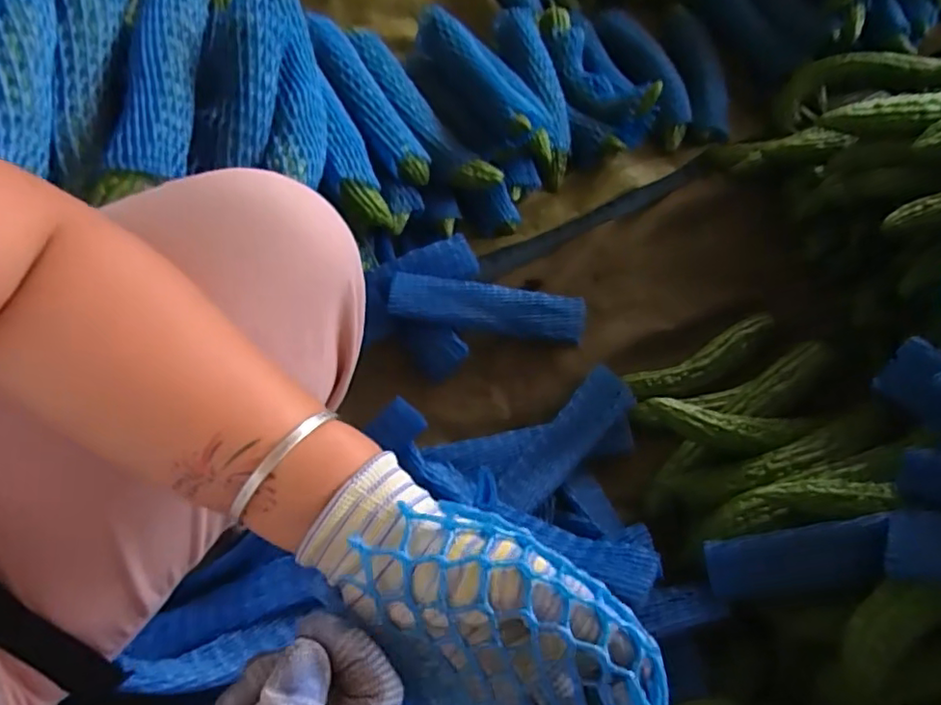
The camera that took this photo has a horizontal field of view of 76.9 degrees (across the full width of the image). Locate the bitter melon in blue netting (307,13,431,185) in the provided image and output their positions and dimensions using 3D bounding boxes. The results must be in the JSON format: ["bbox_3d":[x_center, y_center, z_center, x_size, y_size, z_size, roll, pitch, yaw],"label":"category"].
[{"bbox_3d":[-0.131,-0.309,0.718,0.062,0.048,0.237,-32,85,-16],"label":"bitter melon in blue netting"}]

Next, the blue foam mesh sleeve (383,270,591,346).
[{"bbox_3d":[0.023,-0.054,0.712,0.234,0.010,0.059,8,81,-10],"label":"blue foam mesh sleeve"}]

